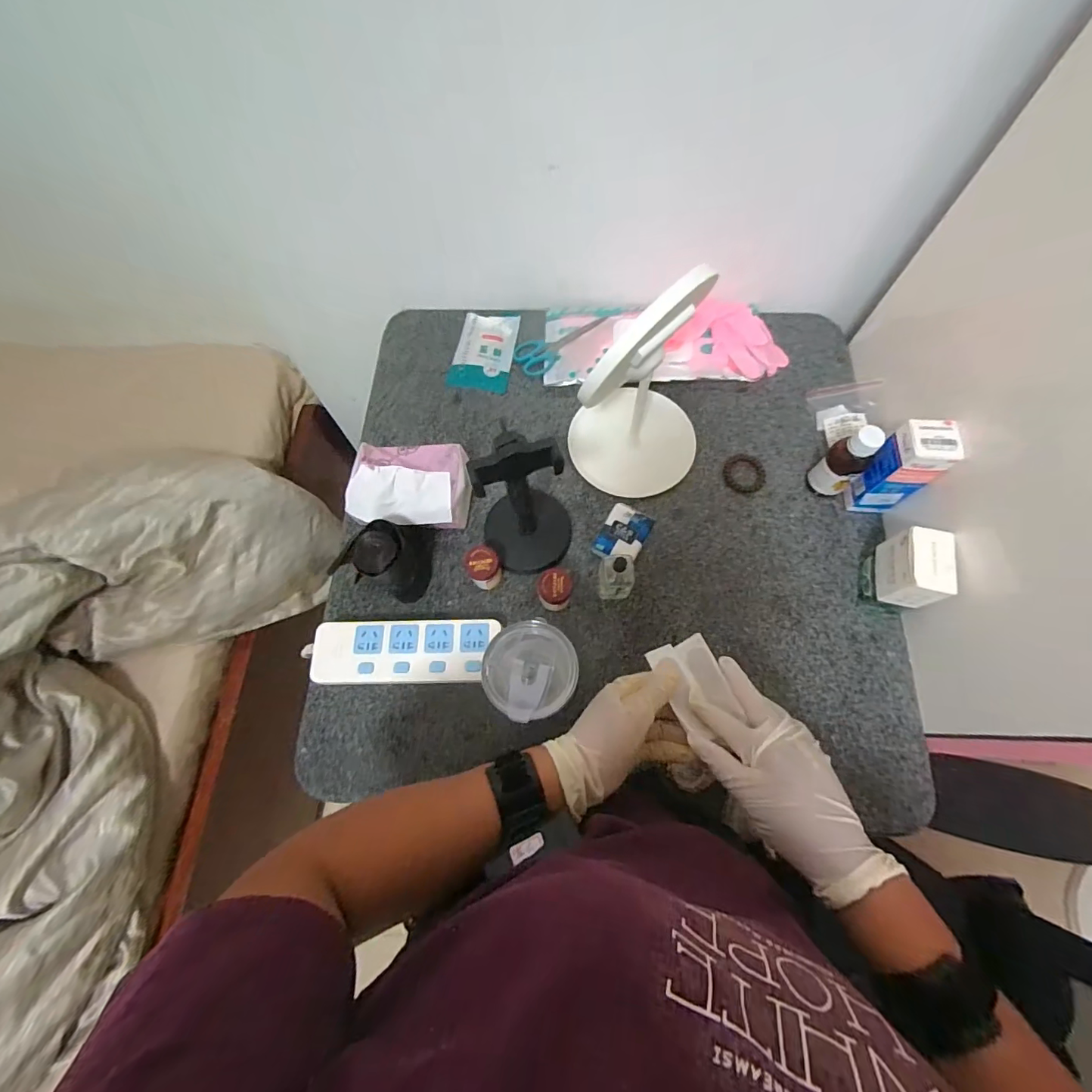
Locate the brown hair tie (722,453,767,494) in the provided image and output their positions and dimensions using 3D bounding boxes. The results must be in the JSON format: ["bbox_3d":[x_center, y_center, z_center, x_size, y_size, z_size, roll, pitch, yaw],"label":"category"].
[{"bbox_3d":[0.267,-0.098,0.657,0.055,0.004,0.059,-1,70,2],"label":"brown hair tie"}]

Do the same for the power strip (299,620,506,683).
[{"bbox_3d":[-0.164,0.125,0.573,0.207,0.041,0.071,-2,70,2],"label":"power strip"}]

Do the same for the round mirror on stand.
[{"bbox_3d":[0.112,-0.180,0.569,0.160,0.238,0.148,-1,70,2],"label":"round mirror on stand"}]

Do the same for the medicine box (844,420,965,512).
[{"bbox_3d":[0.402,-0.083,0.566,0.051,0.150,0.050,6,70,5],"label":"medicine box"}]

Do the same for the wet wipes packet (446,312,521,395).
[{"bbox_3d":[-0.093,-0.295,0.739,0.091,0.015,0.132,9,71,6],"label":"wet wipes packet"}]

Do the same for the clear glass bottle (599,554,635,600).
[{"bbox_3d":[0.084,0.038,0.563,0.045,0.103,0.028,6,70,5],"label":"clear glass bottle"}]

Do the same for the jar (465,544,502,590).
[{"bbox_3d":[-0.074,0.026,0.595,0.041,0.059,0.037,-39,73,-11],"label":"jar"}]

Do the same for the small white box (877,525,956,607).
[{"bbox_3d":[0.396,0.025,0.525,0.041,0.071,0.072,5,70,4],"label":"small white box"}]

